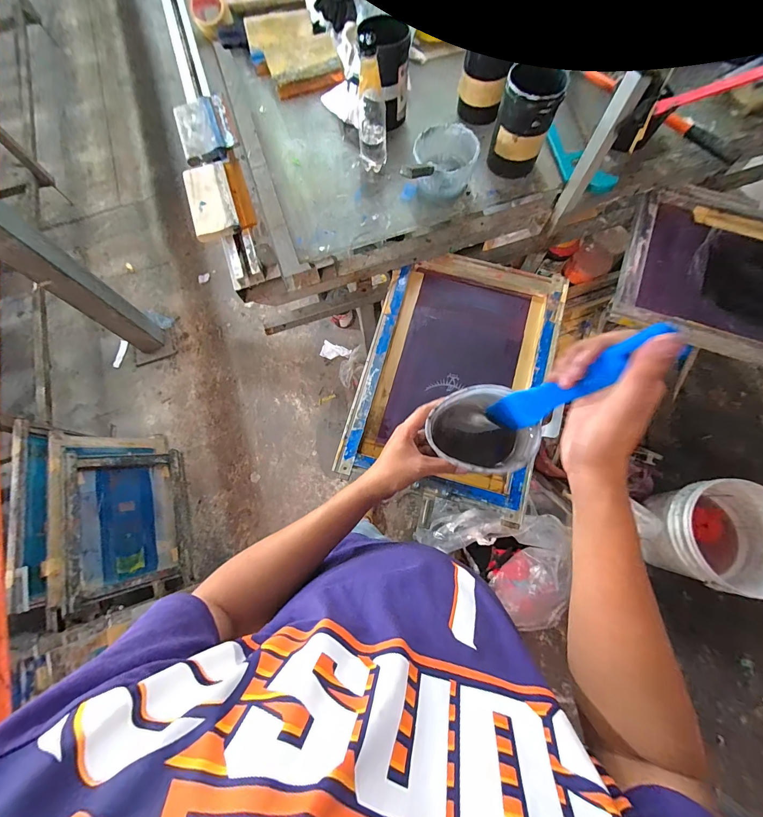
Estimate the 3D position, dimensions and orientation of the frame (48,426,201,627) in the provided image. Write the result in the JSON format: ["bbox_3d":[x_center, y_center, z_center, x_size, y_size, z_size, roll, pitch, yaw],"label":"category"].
[{"bbox_3d":[-0.923,0.352,1.257,0.060,0.401,0.540,-21,76,30],"label":"frame"}]

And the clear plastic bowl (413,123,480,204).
[{"bbox_3d":[0.130,-0.508,0.714,0.119,0.076,0.125,0,74,2],"label":"clear plastic bowl"}]

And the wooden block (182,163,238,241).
[{"bbox_3d":[-0.354,-0.431,0.720,0.088,0.037,0.170,-18,74,-4],"label":"wooden block"}]

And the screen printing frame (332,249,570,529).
[{"bbox_3d":[0.162,-0.078,0.770,0.399,0.052,0.549,16,78,4],"label":"screen printing frame"}]

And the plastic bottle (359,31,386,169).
[{"bbox_3d":[-0.022,-0.586,0.675,0.057,0.212,0.063,-3,73,1],"label":"plastic bottle"}]

